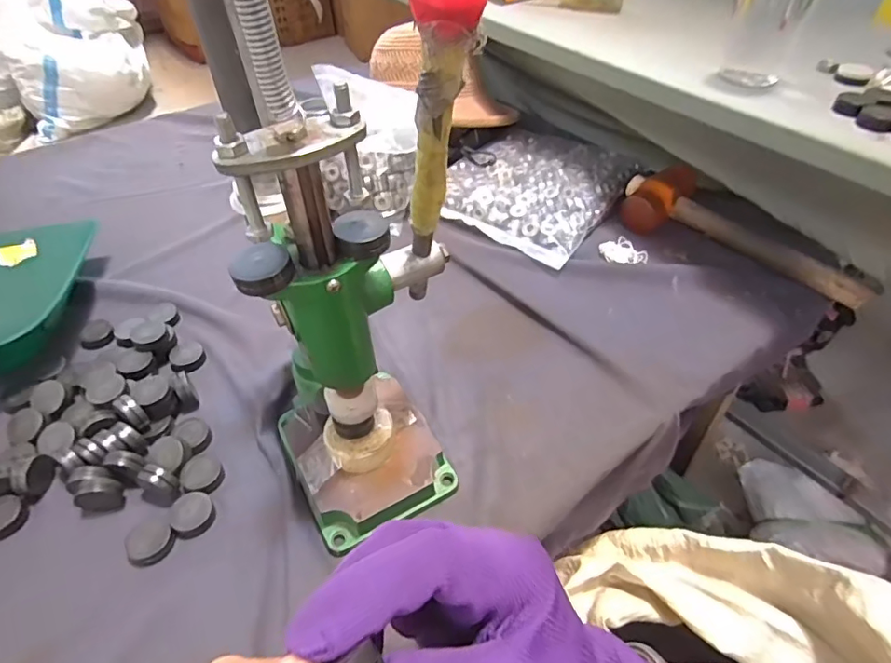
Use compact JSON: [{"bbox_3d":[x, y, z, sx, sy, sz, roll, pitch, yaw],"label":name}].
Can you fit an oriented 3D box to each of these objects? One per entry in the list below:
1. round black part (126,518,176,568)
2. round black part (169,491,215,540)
[{"bbox_3d":[-0.232,0.162,0.404,0.036,0.011,0.033,0,45,0],"label":"round black part"},{"bbox_3d":[-0.205,0.147,0.422,0.030,0.014,0.038,-20,49,-18],"label":"round black part"}]

